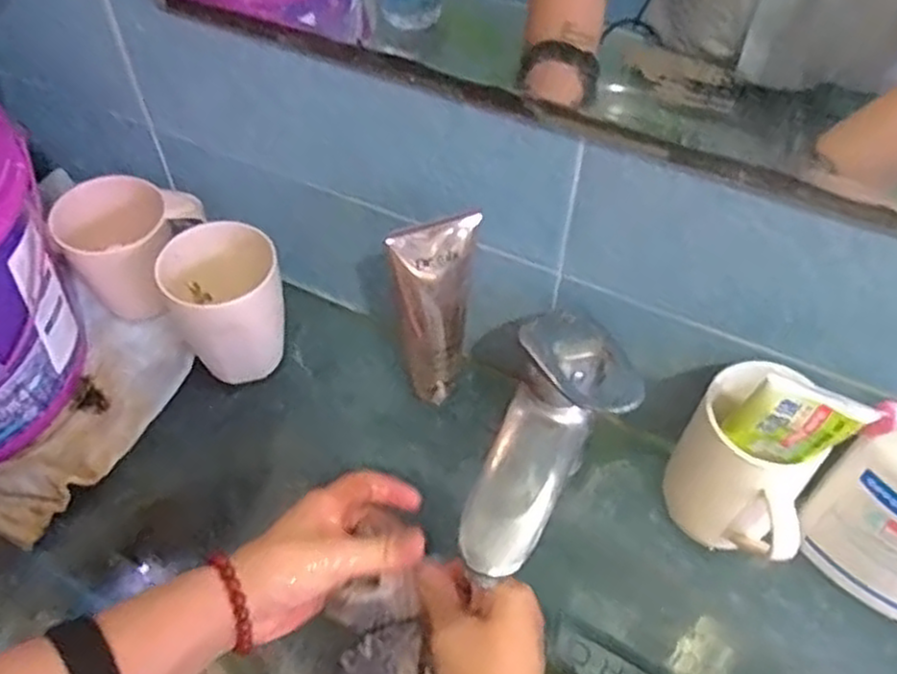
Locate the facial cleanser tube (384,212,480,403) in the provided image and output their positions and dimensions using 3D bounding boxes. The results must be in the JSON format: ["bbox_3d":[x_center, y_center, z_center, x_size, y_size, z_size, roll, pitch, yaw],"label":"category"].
[{"bbox_3d":[-0.006,-0.014,0.501,0.051,0.167,0.030,-4,52,-4],"label":"facial cleanser tube"}]

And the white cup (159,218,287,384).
[{"bbox_3d":[-0.150,-0.021,0.530,0.071,0.093,0.077,0,52,0],"label":"white cup"}]

